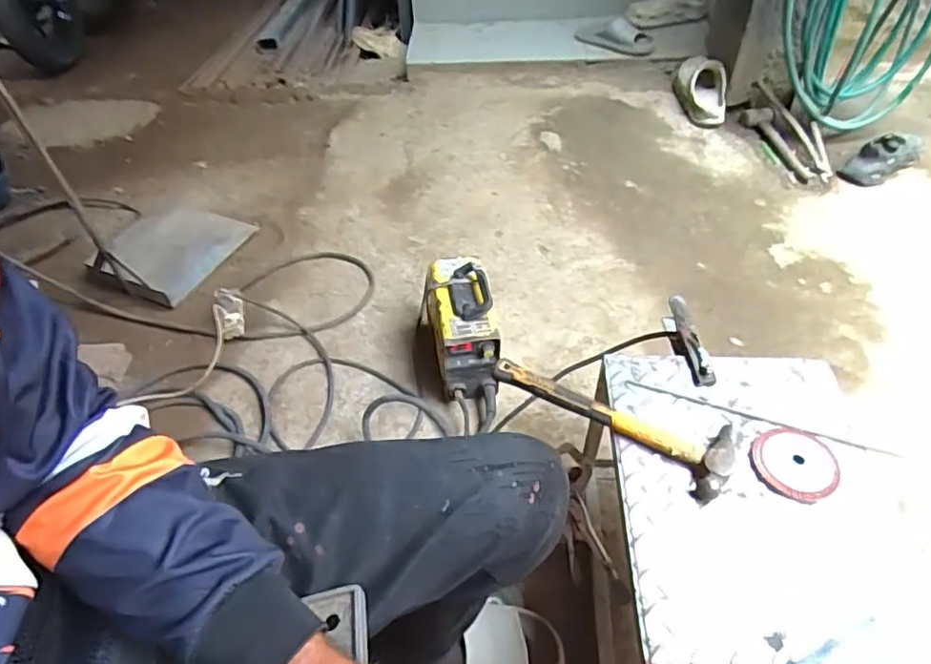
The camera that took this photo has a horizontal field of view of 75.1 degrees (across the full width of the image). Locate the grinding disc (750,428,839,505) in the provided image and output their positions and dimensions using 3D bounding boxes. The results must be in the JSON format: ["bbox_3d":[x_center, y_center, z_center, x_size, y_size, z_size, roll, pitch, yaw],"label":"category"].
[{"bbox_3d":[0.393,0.155,0.721,0.097,0.018,0.090,-2,46,2],"label":"grinding disc"}]

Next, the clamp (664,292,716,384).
[{"bbox_3d":[0.317,0.014,0.867,0.027,0.059,0.169,1,35,-1],"label":"clamp"}]

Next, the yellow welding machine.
[{"bbox_3d":[-0.012,-0.004,1.172,0.119,0.201,0.217,-9,46,-5],"label":"yellow welding machine"}]

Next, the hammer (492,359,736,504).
[{"bbox_3d":[0.177,0.099,0.757,0.304,0.030,0.089,23,51,23],"label":"hammer"}]

